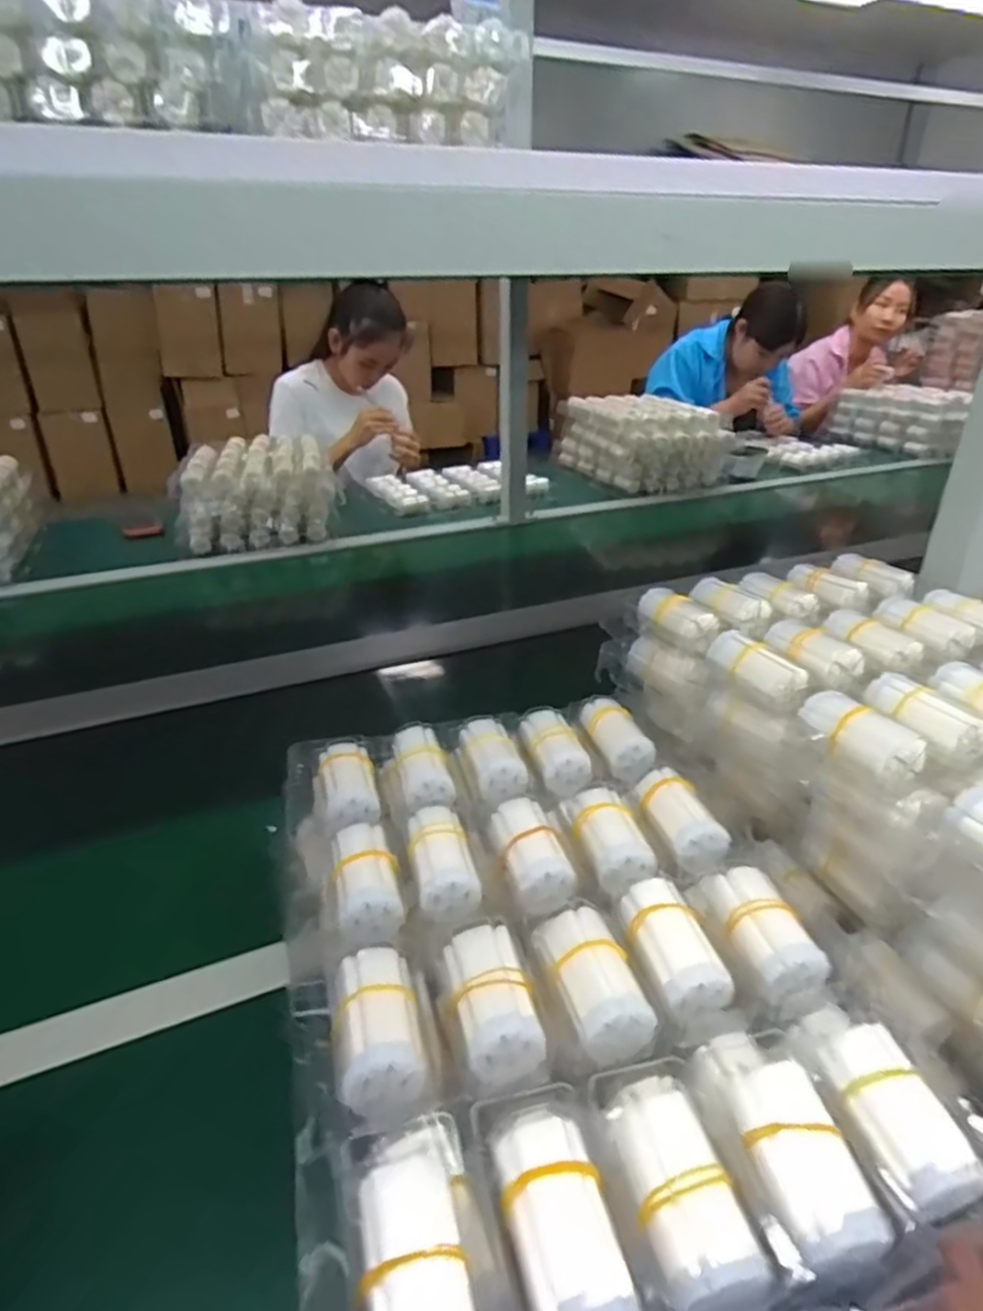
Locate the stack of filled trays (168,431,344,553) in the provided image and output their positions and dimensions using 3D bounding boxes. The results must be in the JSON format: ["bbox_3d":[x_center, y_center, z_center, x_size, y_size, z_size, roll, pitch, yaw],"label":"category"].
[{"bbox_3d":[-0.431,-0.298,1.302,0.272,0.133,0.276,-13,30,-21],"label":"stack of filled trays"}]

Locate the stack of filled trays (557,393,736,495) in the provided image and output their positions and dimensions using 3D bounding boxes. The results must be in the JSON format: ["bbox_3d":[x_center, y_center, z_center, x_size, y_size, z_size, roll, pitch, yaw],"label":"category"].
[{"bbox_3d":[0.349,-0.503,1.673,0.261,0.167,0.347,-12,30,-20],"label":"stack of filled trays"}]

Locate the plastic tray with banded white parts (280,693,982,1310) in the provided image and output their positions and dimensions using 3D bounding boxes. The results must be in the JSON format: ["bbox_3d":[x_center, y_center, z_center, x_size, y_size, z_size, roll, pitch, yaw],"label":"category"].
[{"bbox_3d":[0.028,0.147,0.391,0.268,0.040,0.379,-9,29,-15],"label":"plastic tray with banded white parts"}]

